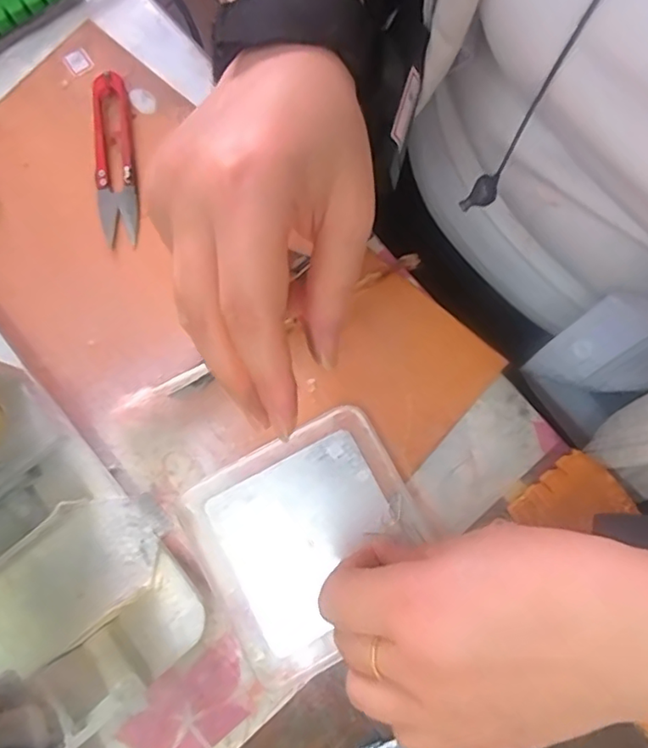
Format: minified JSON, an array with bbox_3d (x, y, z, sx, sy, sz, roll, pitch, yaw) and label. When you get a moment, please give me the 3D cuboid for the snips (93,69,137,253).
[{"bbox_3d":[-0.120,-0.123,0.329,0.022,0.012,0.101,-7,79,1],"label":"snips"}]

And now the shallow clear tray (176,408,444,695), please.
[{"bbox_3d":[-0.006,0.084,0.291,0.109,0.007,0.104,-29,81,-6],"label":"shallow clear tray"}]

